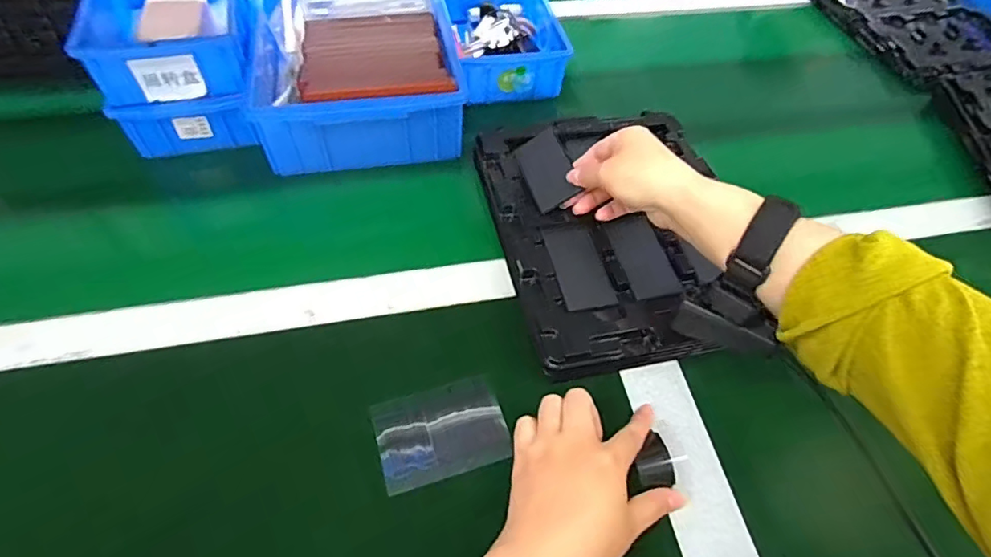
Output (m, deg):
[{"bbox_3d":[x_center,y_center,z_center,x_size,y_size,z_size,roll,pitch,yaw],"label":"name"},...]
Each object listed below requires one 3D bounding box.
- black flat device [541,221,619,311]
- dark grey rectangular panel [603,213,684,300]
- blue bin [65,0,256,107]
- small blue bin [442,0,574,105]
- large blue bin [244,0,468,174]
[{"bbox_3d":[0.072,-0.013,0.456,0.045,0.004,0.087,-8,56,-10],"label":"black flat device"},{"bbox_3d":[0.129,-0.020,0.467,0.044,0.004,0.084,-9,56,-10],"label":"dark grey rectangular panel"},{"bbox_3d":[-0.323,-0.267,0.533,0.133,0.056,0.210,-11,57,-11],"label":"blue bin"},{"bbox_3d":[0.002,-0.308,0.664,0.128,0.061,0.204,-8,56,-10],"label":"small blue bin"},{"bbox_3d":[-0.160,-0.260,0.600,0.210,0.076,0.307,-7,56,-9],"label":"large blue bin"}]

